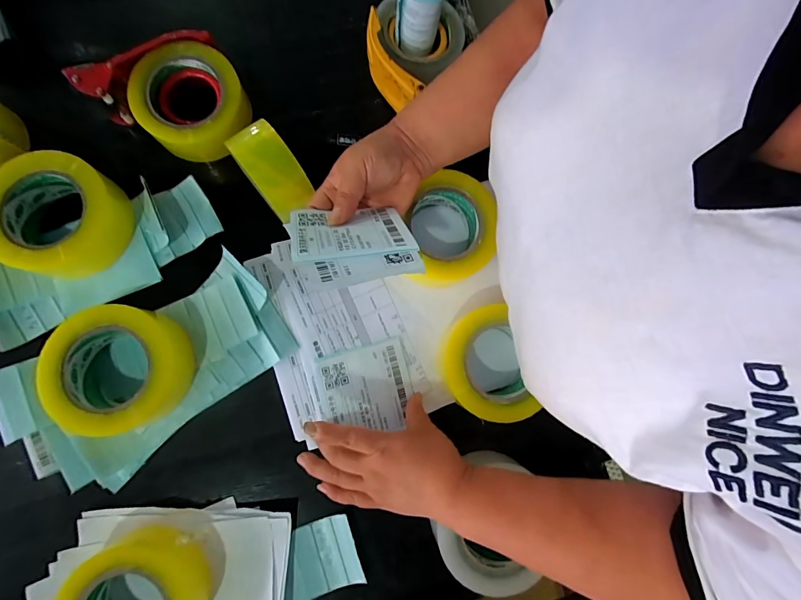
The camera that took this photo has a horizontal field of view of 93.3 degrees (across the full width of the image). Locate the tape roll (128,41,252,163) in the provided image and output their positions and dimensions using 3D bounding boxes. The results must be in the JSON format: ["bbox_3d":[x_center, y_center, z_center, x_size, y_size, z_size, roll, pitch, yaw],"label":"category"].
[{"bbox_3d":[-0.241,-0.229,0.442,0.116,0.053,0.118,1,81,-5],"label":"tape roll"}]

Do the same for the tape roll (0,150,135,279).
[{"bbox_3d":[-0.366,-0.091,0.407,0.108,0.060,0.127,24,82,-2],"label":"tape roll"}]

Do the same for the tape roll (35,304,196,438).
[{"bbox_3d":[-0.290,0.071,0.392,0.116,0.062,0.123,1,81,-5],"label":"tape roll"}]

